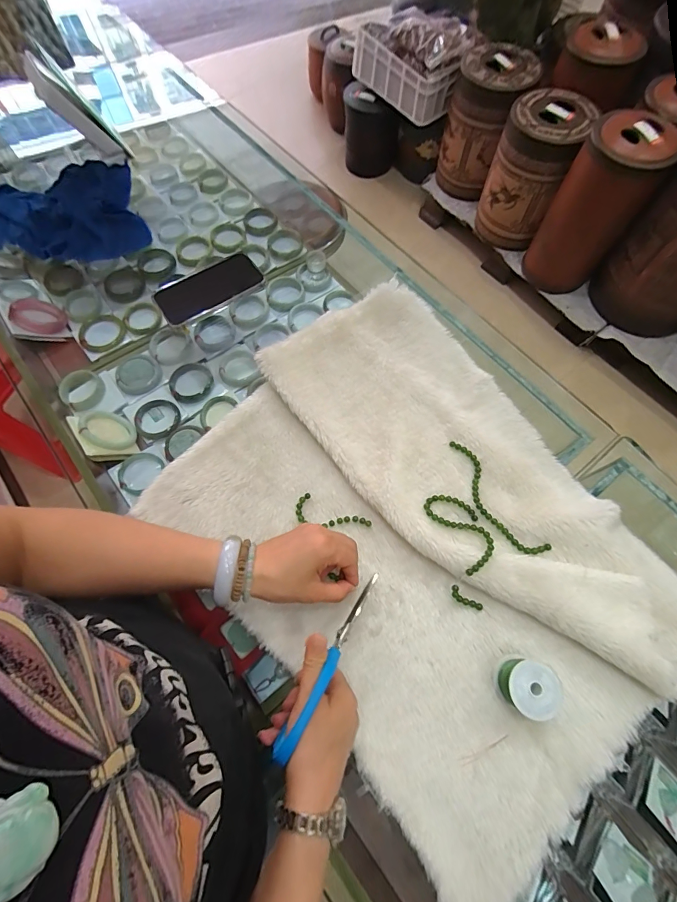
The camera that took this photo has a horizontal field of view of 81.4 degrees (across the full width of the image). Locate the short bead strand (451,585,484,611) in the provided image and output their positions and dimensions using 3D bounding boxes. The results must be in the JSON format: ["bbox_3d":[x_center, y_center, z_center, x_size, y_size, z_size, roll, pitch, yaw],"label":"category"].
[{"bbox_3d":[0.141,0.165,0.437,0.043,0.009,0.012,36,73,-8],"label":"short bead strand"}]

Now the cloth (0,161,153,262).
[{"bbox_3d":[-0.470,-0.406,0.670,0.269,0.036,0.225,-15,70,-5],"label":"cloth"}]

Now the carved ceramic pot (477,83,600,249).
[{"bbox_3d":[0.697,-1.030,1.470,0.265,0.400,0.277,27,72,10],"label":"carved ceramic pot"}]

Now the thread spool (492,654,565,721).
[{"bbox_3d":[0.188,0.233,0.390,0.050,0.047,0.048,0,70,1],"label":"thread spool"}]

